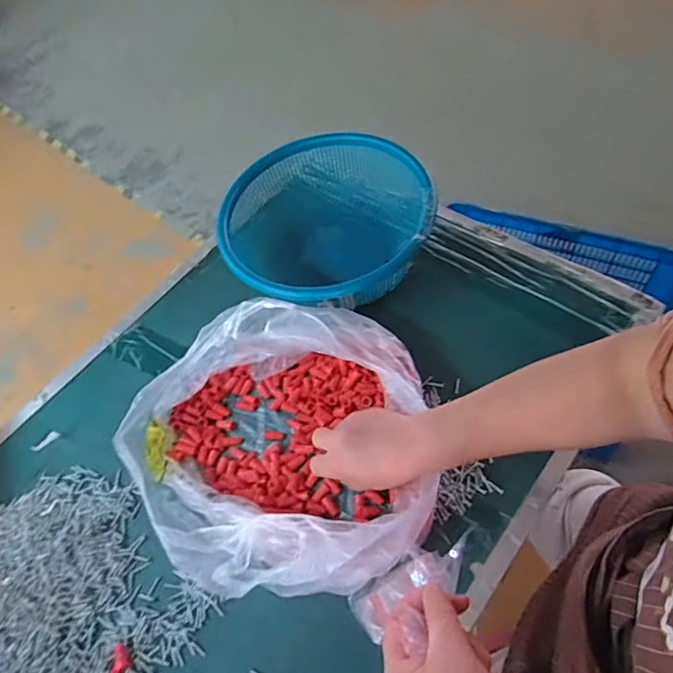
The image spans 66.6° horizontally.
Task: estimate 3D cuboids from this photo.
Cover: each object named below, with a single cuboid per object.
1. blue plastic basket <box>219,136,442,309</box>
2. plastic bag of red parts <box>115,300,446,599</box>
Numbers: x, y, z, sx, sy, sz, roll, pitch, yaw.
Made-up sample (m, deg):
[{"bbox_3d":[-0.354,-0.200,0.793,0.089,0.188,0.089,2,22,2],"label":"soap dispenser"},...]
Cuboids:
[{"bbox_3d":[-0.017,-0.154,0.726,0.265,0.120,0.292,-5,56,7],"label":"blue plastic basket"},{"bbox_3d":[-0.073,0.113,0.581,0.321,0.102,0.308,-3,59,3],"label":"plastic bag of red parts"}]

